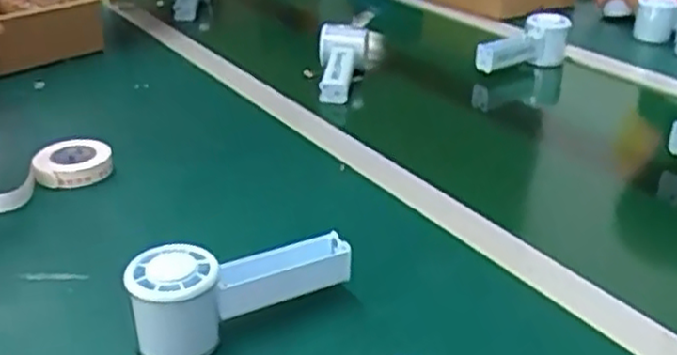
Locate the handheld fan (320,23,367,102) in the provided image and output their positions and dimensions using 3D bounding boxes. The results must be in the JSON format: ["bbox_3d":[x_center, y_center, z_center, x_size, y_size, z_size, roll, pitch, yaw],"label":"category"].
[{"bbox_3d":[0.003,-0.139,0.918,0.062,0.049,0.143,3,45,6],"label":"handheld fan"}]

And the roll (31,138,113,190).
[{"bbox_3d":[-0.249,-0.014,0.681,0.067,0.022,0.067,-8,29,-15],"label":"roll"}]

